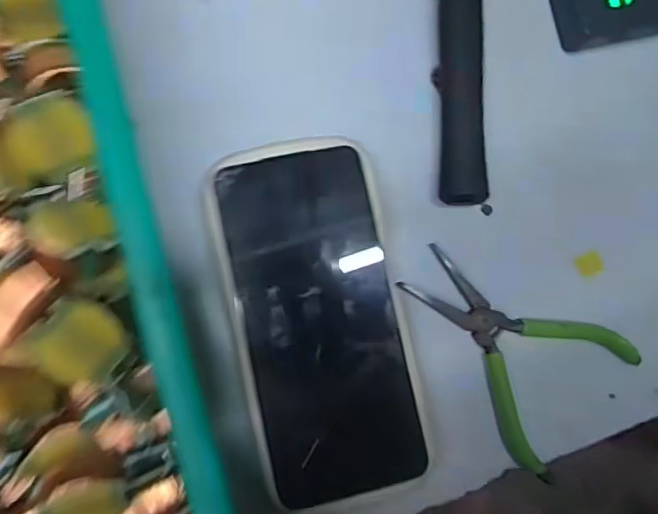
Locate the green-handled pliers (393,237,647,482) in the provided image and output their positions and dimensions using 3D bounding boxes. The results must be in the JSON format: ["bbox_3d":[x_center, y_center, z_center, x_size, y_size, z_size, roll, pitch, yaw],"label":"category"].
[{"bbox_3d":[0.084,0.044,0.292,0.111,0.019,0.076,38,83,-5],"label":"green-handled pliers"}]

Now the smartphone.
[{"bbox_3d":[-0.004,0.030,0.278,0.076,0.015,0.162,-11,89,-9],"label":"smartphone"}]

